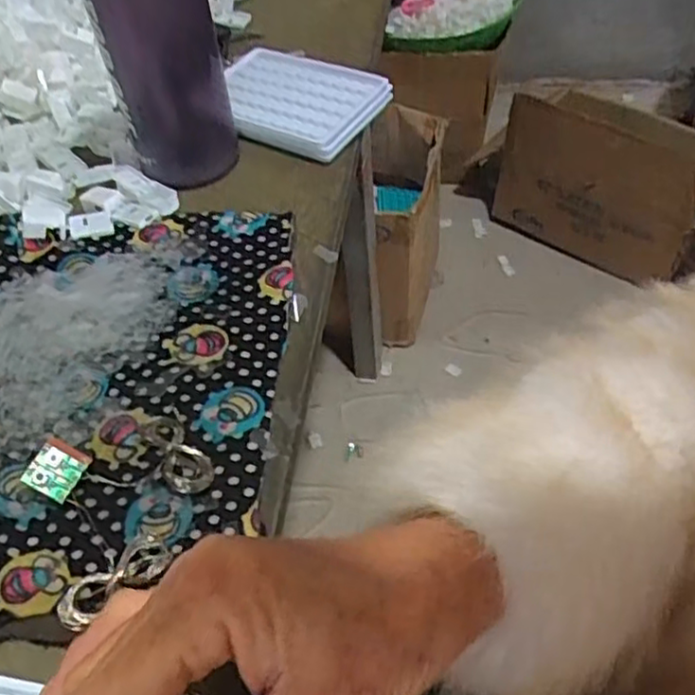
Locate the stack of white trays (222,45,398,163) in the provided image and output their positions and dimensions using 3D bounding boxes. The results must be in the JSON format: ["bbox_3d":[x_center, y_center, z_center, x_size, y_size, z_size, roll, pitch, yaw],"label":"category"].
[{"bbox_3d":[-0.044,-0.195,0.532,0.141,0.018,0.100,23,55,18],"label":"stack of white trays"}]

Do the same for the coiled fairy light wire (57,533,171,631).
[{"bbox_3d":[-0.101,0.101,0.297,0.050,0.006,0.022,-34,58,-24],"label":"coiled fairy light wire"}]

